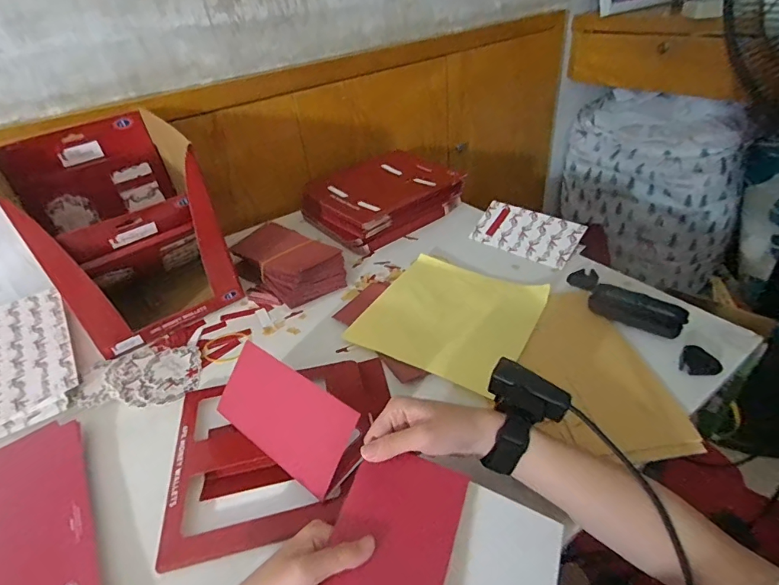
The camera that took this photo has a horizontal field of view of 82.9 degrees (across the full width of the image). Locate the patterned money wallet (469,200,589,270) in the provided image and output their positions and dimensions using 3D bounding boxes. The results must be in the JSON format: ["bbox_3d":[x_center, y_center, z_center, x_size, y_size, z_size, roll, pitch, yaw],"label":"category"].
[{"bbox_3d":[0.229,-0.101,0.745,0.175,0.009,0.084,27,78,36],"label":"patterned money wallet"}]

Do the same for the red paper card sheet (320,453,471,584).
[{"bbox_3d":[-0.003,0.197,0.312,0.086,0.009,0.167,22,49,6],"label":"red paper card sheet"}]

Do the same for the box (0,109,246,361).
[{"bbox_3d":[-0.384,-0.093,0.640,0.201,0.241,0.235,-29,42,-27],"label":"box"}]

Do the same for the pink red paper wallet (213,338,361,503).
[{"bbox_3d":[-0.102,0.124,0.446,0.185,0.021,0.085,25,90,33],"label":"pink red paper wallet"}]

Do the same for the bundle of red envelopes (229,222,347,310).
[{"bbox_3d":[-0.168,-0.052,0.721,0.113,0.047,0.201,-32,43,-30],"label":"bundle of red envelopes"}]

